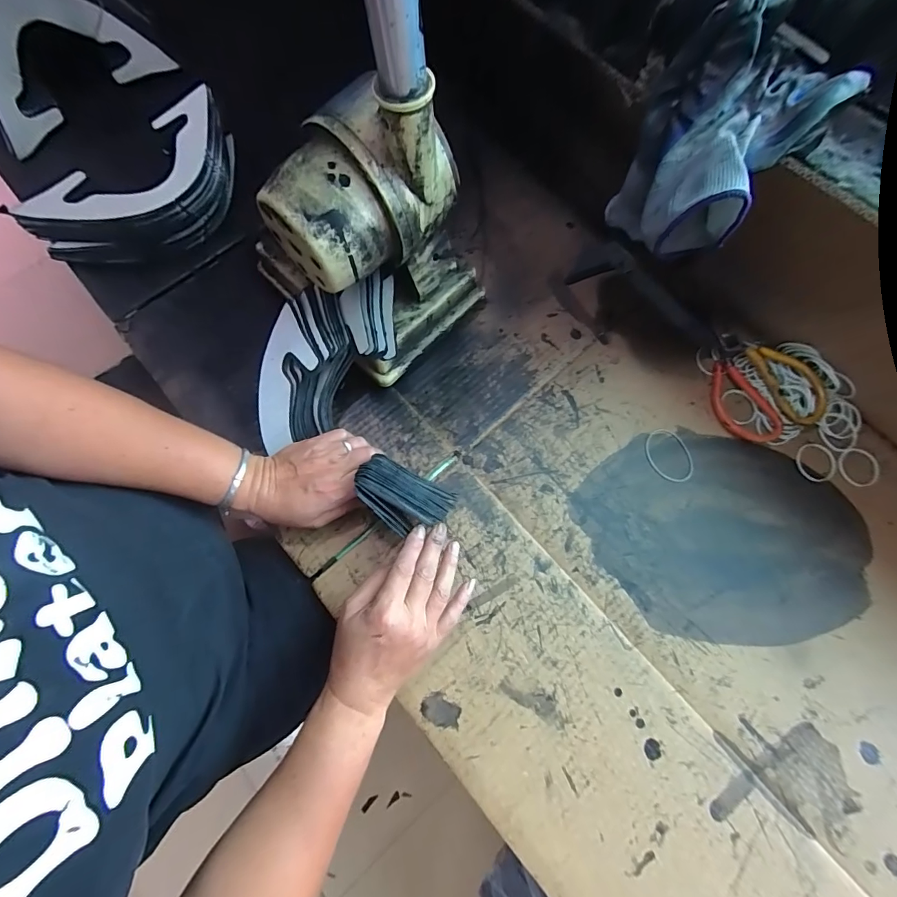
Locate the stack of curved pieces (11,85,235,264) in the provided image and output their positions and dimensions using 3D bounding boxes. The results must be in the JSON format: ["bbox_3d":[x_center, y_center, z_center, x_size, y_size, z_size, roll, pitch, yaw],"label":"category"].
[{"bbox_3d":[-0.356,-0.308,0.510,0.125,0.071,0.263,41,77,11],"label":"stack of curved pieces"}]

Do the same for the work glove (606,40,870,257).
[{"bbox_3d":[0.221,-0.247,0.358,0.112,0.109,0.172,41,77,11],"label":"work glove"}]

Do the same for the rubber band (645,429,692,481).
[{"bbox_3d":[0.241,0.008,0.457,0.047,0.004,0.061,-24,75,-7],"label":"rubber band"}]

